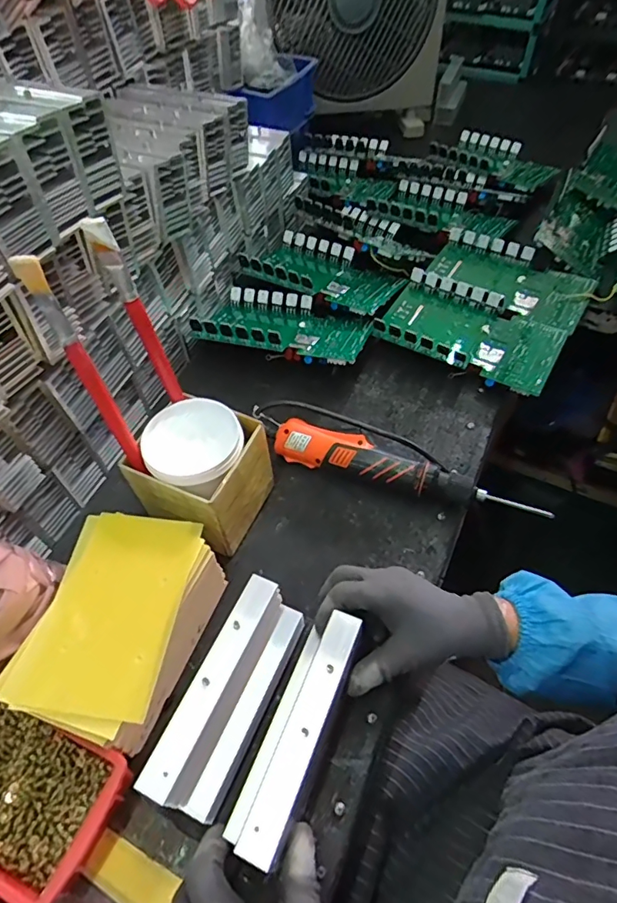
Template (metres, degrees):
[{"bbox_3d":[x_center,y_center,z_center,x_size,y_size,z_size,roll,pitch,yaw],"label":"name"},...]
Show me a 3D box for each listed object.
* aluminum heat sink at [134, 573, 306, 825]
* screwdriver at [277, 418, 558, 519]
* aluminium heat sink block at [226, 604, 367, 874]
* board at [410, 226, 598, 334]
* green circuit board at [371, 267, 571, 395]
[{"bbox_3d":[-0.061,0.199,0.413,0.046,0.082,0.171,19,56,17],"label":"aluminum heat sink"},{"bbox_3d":[0.106,0.022,0.558,0.300,0.044,0.047,16,55,14],"label":"screwdriver"},{"bbox_3d":[-0.011,0.217,0.393,0.049,0.088,0.164,18,56,16],"label":"aluminium heat sink block"},{"bbox_3d":[0.284,-0.251,0.723,0.232,0.037,0.129,29,59,21],"label":"board"},{"bbox_3d":[0.217,-0.165,0.672,0.235,0.034,0.134,29,59,20],"label":"green circuit board"}]

